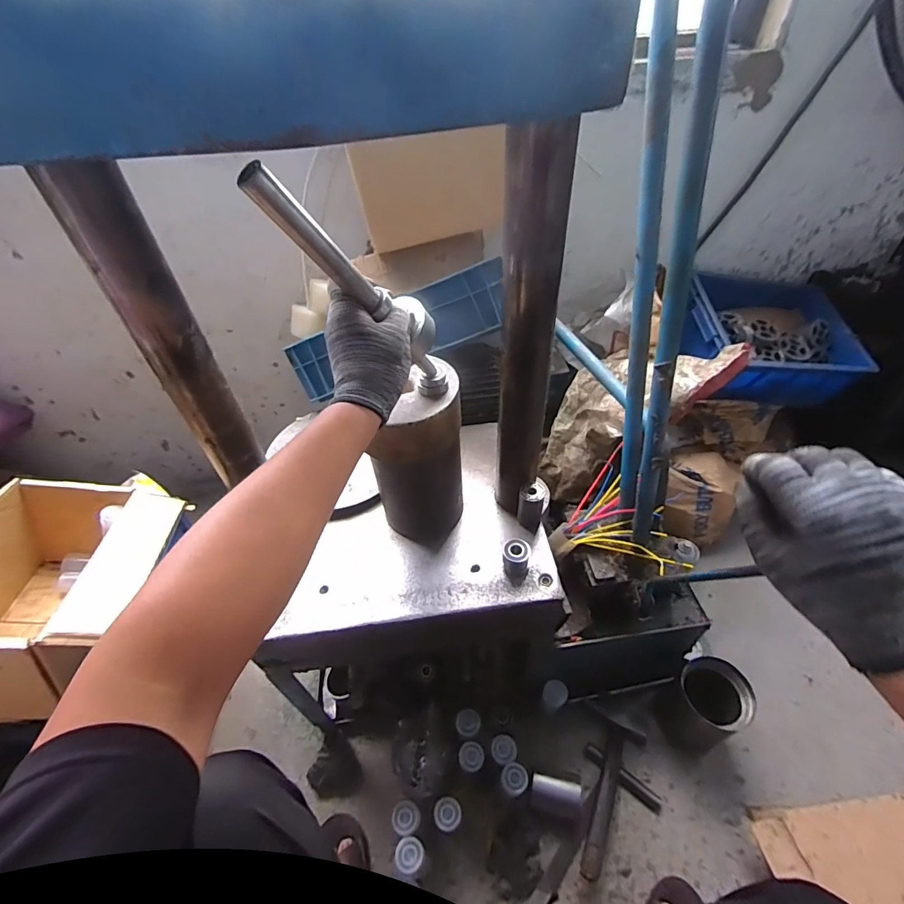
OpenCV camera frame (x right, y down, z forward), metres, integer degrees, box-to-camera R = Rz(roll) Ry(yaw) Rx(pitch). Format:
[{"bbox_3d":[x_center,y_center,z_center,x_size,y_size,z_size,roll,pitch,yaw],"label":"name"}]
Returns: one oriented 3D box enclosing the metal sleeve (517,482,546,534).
[{"bbox_3d":[0.123,0.085,0.696,0.036,0.080,0.033,12,47,15],"label":"metal sleeve"}]

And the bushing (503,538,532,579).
[{"bbox_3d":[0.095,0.157,0.659,0.037,0.043,0.039,-2,45,2],"label":"bushing"}]

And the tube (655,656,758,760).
[{"bbox_3d":[0.473,0.481,0.843,0.112,0.173,0.114,-2,45,2],"label":"tube"}]

